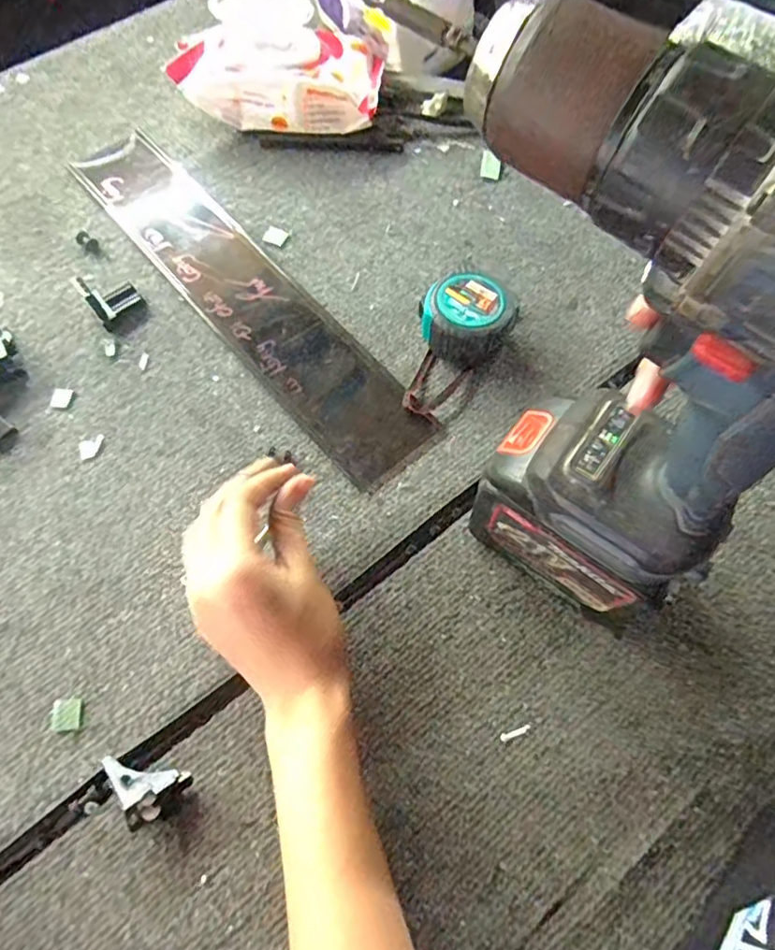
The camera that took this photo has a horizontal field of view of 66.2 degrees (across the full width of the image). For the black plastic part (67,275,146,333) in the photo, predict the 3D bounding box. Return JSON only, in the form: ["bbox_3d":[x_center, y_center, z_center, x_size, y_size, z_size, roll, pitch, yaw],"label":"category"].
[{"bbox_3d":[-0.205,-0.135,0.442,0.023,0.040,0.037,39,73,16],"label":"black plastic part"}]

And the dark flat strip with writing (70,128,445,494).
[{"bbox_3d":[-0.117,-0.150,0.464,0.074,0.008,0.397,-38,71,-14],"label":"dark flat strip with writing"}]

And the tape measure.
[{"bbox_3d":[0.051,-0.090,0.419,0.064,0.043,0.101,12,68,6],"label":"tape measure"}]

